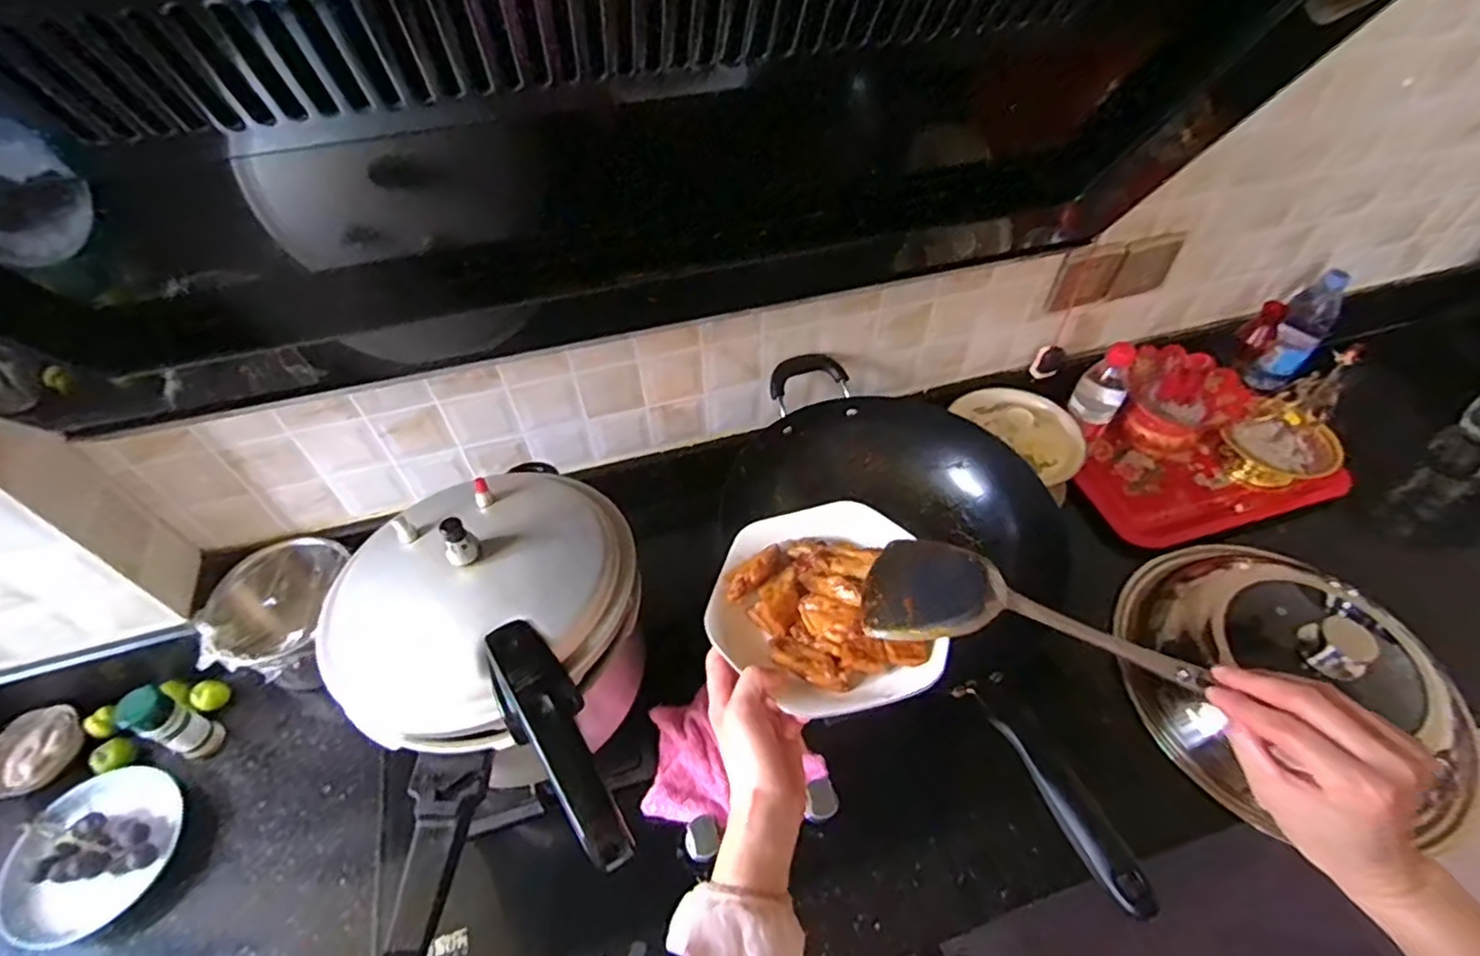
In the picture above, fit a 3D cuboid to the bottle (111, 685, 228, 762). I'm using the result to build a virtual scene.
[{"bbox_3d":[-0.617,0.267,0.716,0.049,0.120,0.041,22,54,18],"label":"bottle"}]

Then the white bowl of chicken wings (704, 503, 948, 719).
[{"bbox_3d":[0.062,0.095,0.535,0.168,0.056,0.183,-1,51,1],"label":"white bowl of chicken wings"}]

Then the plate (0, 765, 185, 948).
[{"bbox_3d":[-0.655,0.383,0.675,0.139,0.056,0.155,10,51,9],"label":"plate"}]

